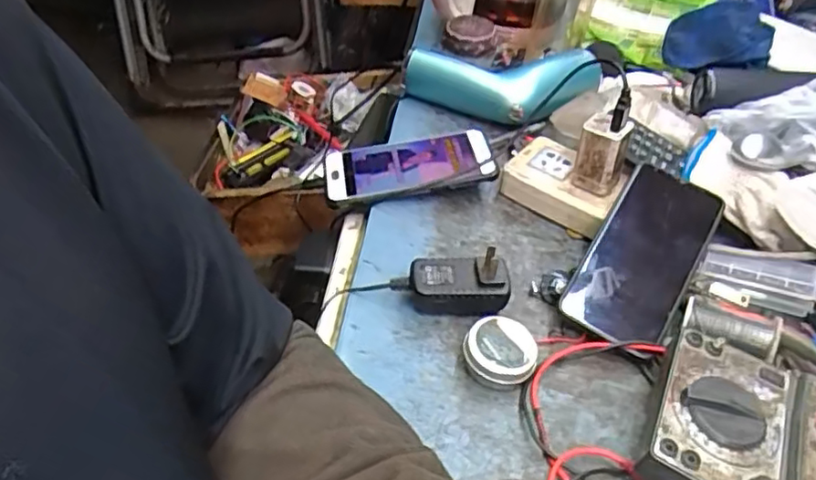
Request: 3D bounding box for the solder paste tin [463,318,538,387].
[{"bbox_3d":[0.065,0.077,0.450,0.049,0.022,0.047,4,43,-4],"label":"solder paste tin"}]

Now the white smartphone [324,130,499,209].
[{"bbox_3d":[0.000,-0.067,0.597,0.152,0.017,0.070,-10,46,-1],"label":"white smartphone"}]

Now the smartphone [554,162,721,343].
[{"bbox_3d":[0.186,0.010,0.506,0.076,0.014,0.165,25,62,26],"label":"smartphone"}]

